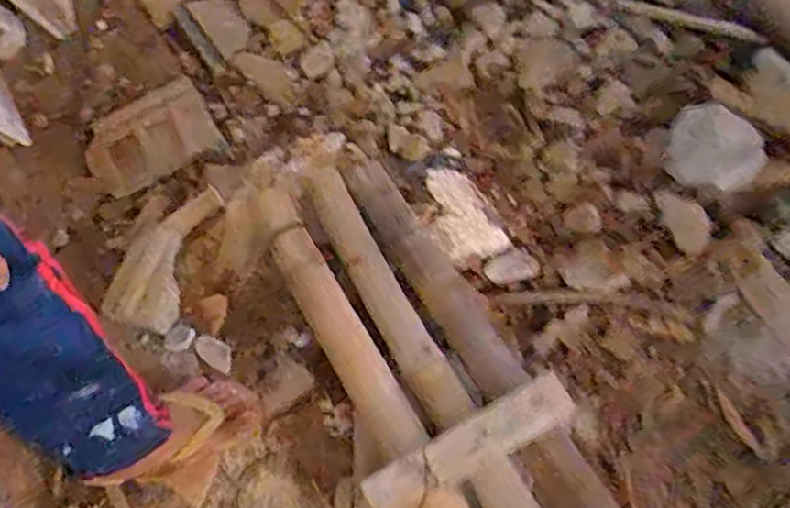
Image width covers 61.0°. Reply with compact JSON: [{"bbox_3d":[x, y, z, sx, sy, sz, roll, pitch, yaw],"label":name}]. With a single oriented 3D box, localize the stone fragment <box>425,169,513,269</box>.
[{"bbox_3d":[0.096,-0.062,1.094,0.113,0.032,0.175,-28,63,-12],"label":"stone fragment"}]

